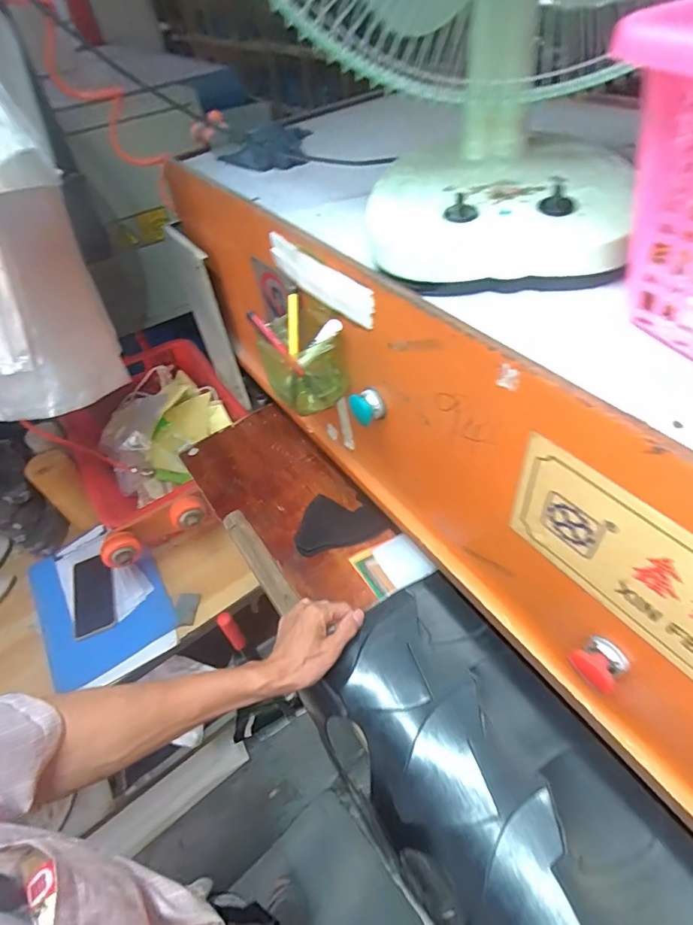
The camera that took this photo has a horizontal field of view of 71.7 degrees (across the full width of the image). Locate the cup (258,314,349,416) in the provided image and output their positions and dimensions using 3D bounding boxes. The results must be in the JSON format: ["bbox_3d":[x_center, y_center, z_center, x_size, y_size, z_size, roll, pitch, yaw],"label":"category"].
[{"bbox_3d":[-0.048,-0.114,0.556,0.089,0.081,0.085,-3,50,4],"label":"cup"}]

